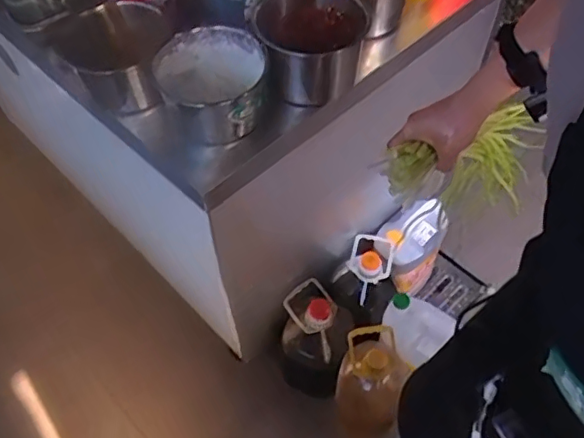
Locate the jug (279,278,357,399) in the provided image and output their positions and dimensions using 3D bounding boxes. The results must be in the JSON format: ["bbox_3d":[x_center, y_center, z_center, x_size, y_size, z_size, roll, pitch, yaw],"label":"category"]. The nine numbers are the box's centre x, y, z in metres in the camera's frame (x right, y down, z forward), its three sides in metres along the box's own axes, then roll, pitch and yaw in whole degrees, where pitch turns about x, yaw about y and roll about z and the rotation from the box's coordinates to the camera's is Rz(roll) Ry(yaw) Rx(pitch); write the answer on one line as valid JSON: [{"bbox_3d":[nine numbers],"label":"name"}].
[{"bbox_3d":[0.047,0.286,1.296,0.174,0.378,0.157,-4,55,-1],"label":"jug"}]

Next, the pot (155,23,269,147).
[{"bbox_3d":[-0.108,-0.184,0.805,0.141,0.121,0.150,-1,55,1],"label":"pot"}]

